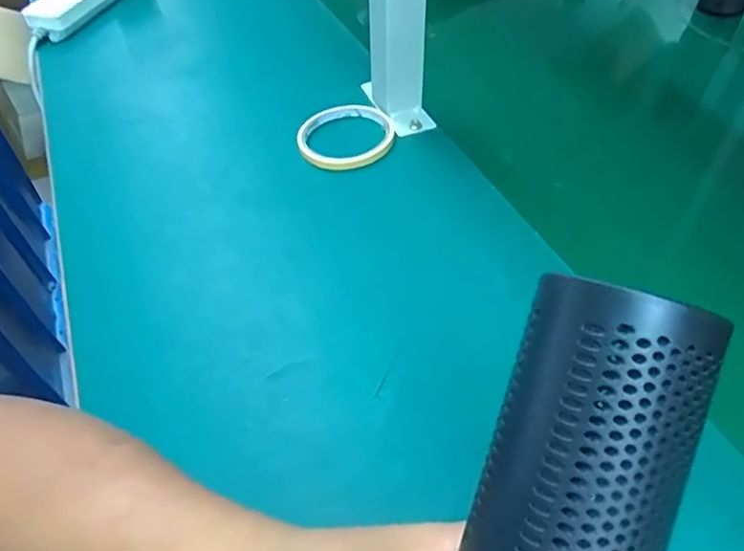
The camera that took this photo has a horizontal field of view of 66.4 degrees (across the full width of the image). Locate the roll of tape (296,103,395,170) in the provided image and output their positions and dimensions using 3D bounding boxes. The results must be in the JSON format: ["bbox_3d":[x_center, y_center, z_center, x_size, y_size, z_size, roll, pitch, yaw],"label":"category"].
[{"bbox_3d":[-0.025,-0.133,0.532,0.088,0.014,0.084,0,54,0],"label":"roll of tape"}]

